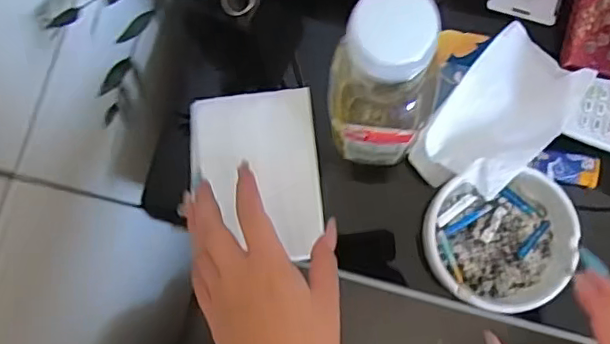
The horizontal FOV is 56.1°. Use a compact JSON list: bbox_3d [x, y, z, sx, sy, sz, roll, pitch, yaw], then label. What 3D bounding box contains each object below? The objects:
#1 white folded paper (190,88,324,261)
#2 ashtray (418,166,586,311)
[{"bbox_3d":[-0.039,0.002,0.436,0.097,0.012,0.123,-6,81,4],"label":"white folded paper"},{"bbox_3d":[0.137,0.051,0.404,0.099,0.028,0.092,-7,81,4],"label":"ashtray"}]

